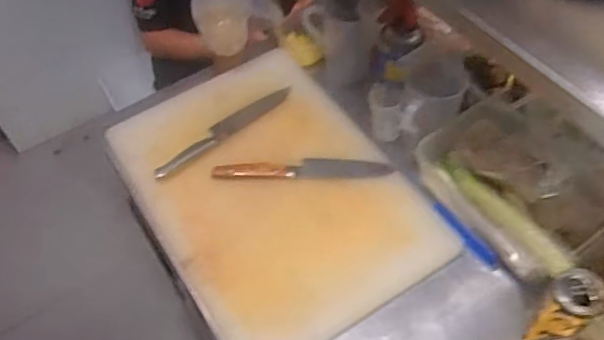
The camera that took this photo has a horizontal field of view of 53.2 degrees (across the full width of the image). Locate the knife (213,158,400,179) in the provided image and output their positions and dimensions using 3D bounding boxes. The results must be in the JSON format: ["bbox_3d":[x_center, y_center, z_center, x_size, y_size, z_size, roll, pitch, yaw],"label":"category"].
[{"bbox_3d":[0.001,-0.001,0.936,0.272,0.021,0.037,-1,53,3],"label":"knife"}]

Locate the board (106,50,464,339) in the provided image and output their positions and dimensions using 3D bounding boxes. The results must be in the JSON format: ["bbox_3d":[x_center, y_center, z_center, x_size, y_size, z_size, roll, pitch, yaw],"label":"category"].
[{"bbox_3d":[-0.050,0.031,0.933,0.352,0.033,0.488,-29,60,-14],"label":"board"}]

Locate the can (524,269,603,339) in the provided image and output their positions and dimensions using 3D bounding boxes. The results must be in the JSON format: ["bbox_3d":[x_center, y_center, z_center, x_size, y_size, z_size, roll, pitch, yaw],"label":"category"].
[{"bbox_3d":[0.305,0.176,0.710,0.056,0.144,0.061,36,64,27],"label":"can"}]

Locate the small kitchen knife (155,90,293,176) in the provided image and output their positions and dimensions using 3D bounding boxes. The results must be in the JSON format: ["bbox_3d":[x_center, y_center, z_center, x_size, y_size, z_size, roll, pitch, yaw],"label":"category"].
[{"bbox_3d":[-0.127,-0.066,0.999,0.267,0.014,0.037,-38,59,-22],"label":"small kitchen knife"}]

